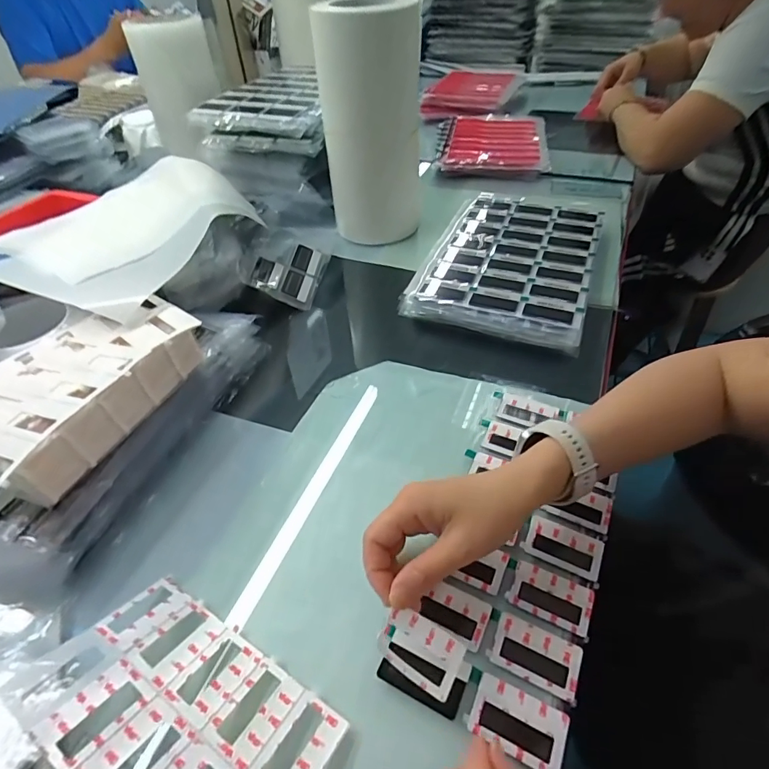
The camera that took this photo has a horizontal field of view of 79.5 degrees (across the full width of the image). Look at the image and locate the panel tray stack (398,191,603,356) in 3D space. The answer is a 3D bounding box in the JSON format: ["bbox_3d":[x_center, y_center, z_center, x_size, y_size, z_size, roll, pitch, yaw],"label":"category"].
[{"bbox_3d":[0.168,-0.171,0.616,0.202,0.030,0.308,14,48,17],"label":"panel tray stack"}]

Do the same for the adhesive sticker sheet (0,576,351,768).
[{"bbox_3d":[-0.121,0.195,0.276,0.173,0.009,0.108,27,31,22],"label":"adhesive sticker sheet"}]

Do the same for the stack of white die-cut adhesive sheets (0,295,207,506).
[{"bbox_3d":[-0.272,0.008,0.384,0.143,0.058,0.241,16,49,19],"label":"stack of white die-cut adhesive sheets"}]

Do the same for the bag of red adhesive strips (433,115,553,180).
[{"bbox_3d":[0.221,-0.497,0.950,0.217,0.028,0.317,5,46,8],"label":"bag of red adhesive strips"}]

